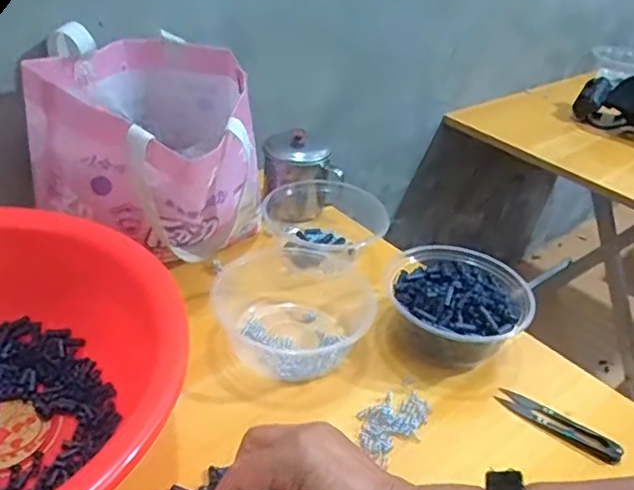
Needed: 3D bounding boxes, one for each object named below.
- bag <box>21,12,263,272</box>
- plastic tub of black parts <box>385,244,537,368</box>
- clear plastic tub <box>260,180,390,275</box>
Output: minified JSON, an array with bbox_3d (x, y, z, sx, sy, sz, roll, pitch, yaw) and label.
[{"bbox_3d":[-0.162,-0.103,0.617,0.210,0.168,0.189,13,34,11],"label":"bag"},{"bbox_3d":[0.126,0.064,0.566,0.128,0.071,0.125,4,33,-3],"label":"plastic tub of black parts"},{"bbox_3d":[0.012,-0.029,0.687,0.132,0.058,0.126,4,33,-3],"label":"clear plastic tub"}]

